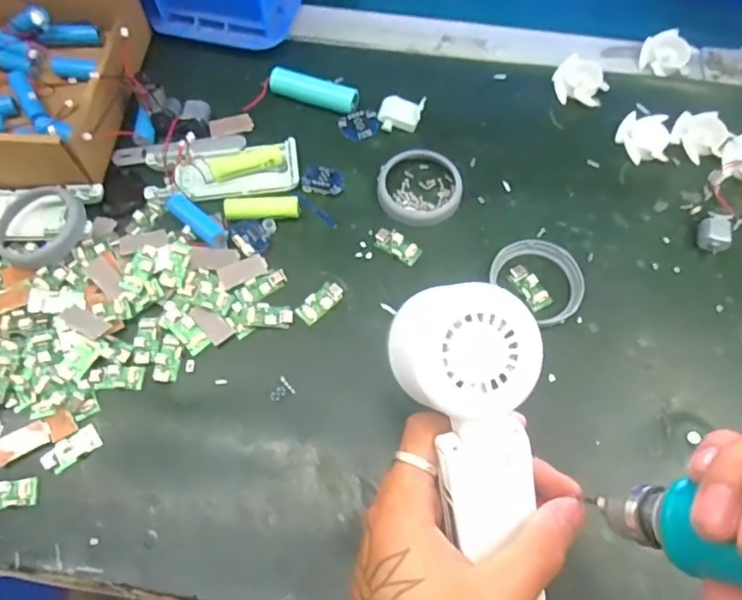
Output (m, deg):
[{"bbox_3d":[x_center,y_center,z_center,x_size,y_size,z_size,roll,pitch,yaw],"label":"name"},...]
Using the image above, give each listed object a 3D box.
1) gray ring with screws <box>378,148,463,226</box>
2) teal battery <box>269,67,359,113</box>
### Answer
[{"bbox_3d":[0.034,-0.079,0.414,0.057,0.008,0.058,0,65,-1],"label":"gray ring with screws"},{"bbox_3d":[-0.044,-0.157,0.451,0.068,0.017,0.017,18,67,8],"label":"teal battery"}]

